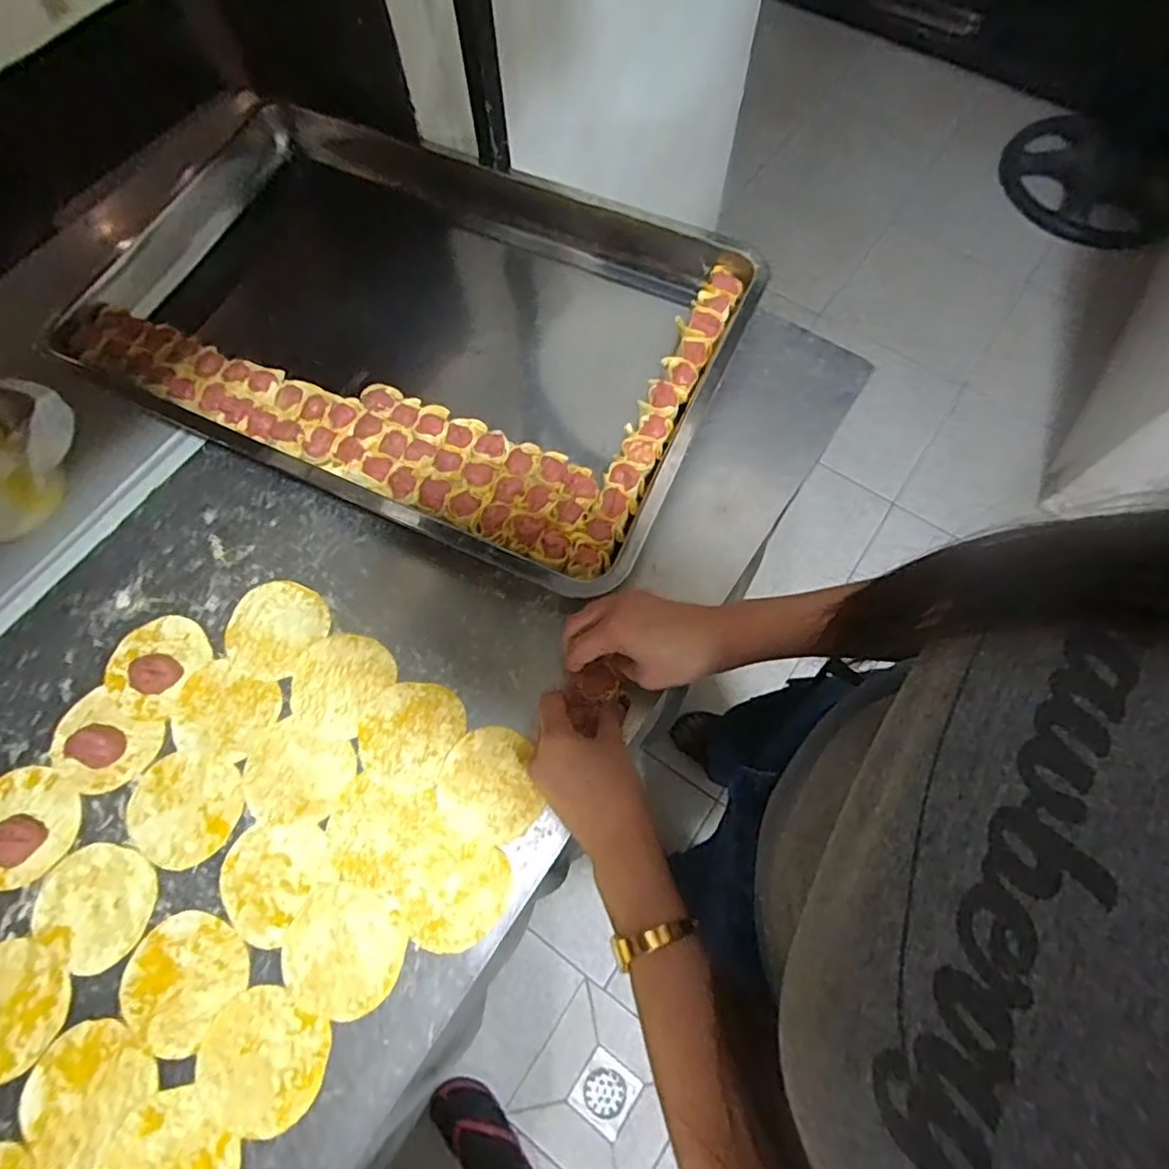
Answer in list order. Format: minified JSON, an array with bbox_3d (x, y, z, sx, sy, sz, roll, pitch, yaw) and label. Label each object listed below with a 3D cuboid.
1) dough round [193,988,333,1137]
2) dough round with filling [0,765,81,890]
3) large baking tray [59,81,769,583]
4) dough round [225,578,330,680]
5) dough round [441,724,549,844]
[{"bbox_3d":[-0.217,0.320,0.421,0.083,0.004,0.076,0,68,0],"label":"dough round"},{"bbox_3d":[-0.429,0.181,0.470,0.085,0.020,0.080,0,68,0],"label":"dough round with filling"},{"bbox_3d":[-0.174,-0.254,0.615,0.603,0.058,0.391,23,70,9],"label":"large baking tray"},{"bbox_3d":[-0.265,0.035,0.536,0.078,0.004,0.081,0,68,0],"label":"dough round"},{"bbox_3d":[-0.074,0.153,0.481,0.072,0.004,0.082,-12,69,-5],"label":"dough round"}]

